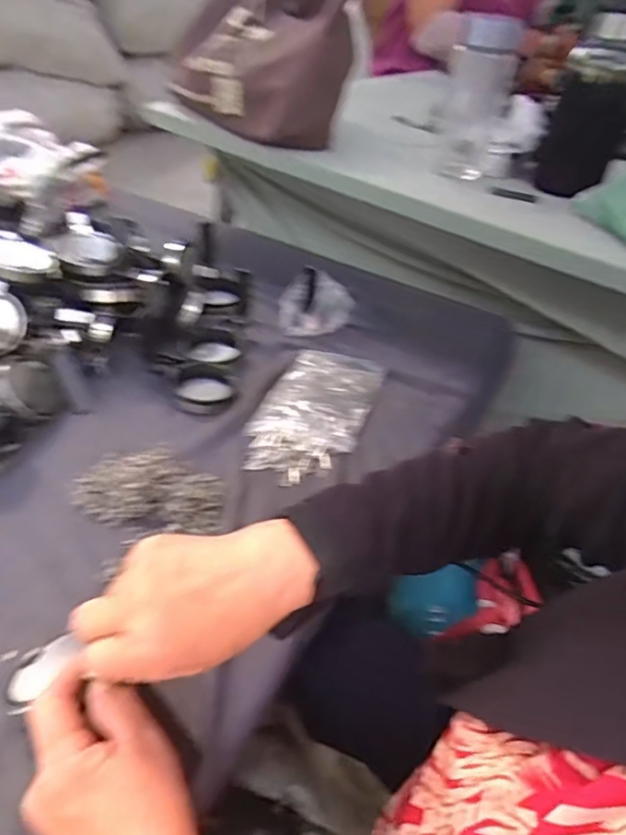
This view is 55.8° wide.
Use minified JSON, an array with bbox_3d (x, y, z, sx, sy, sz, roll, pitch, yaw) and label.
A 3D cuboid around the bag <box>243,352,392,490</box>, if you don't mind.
[{"bbox_3d":[0.003,-0.012,0.675,0.116,0.021,0.221,17,40,11],"label":"bag"}]

